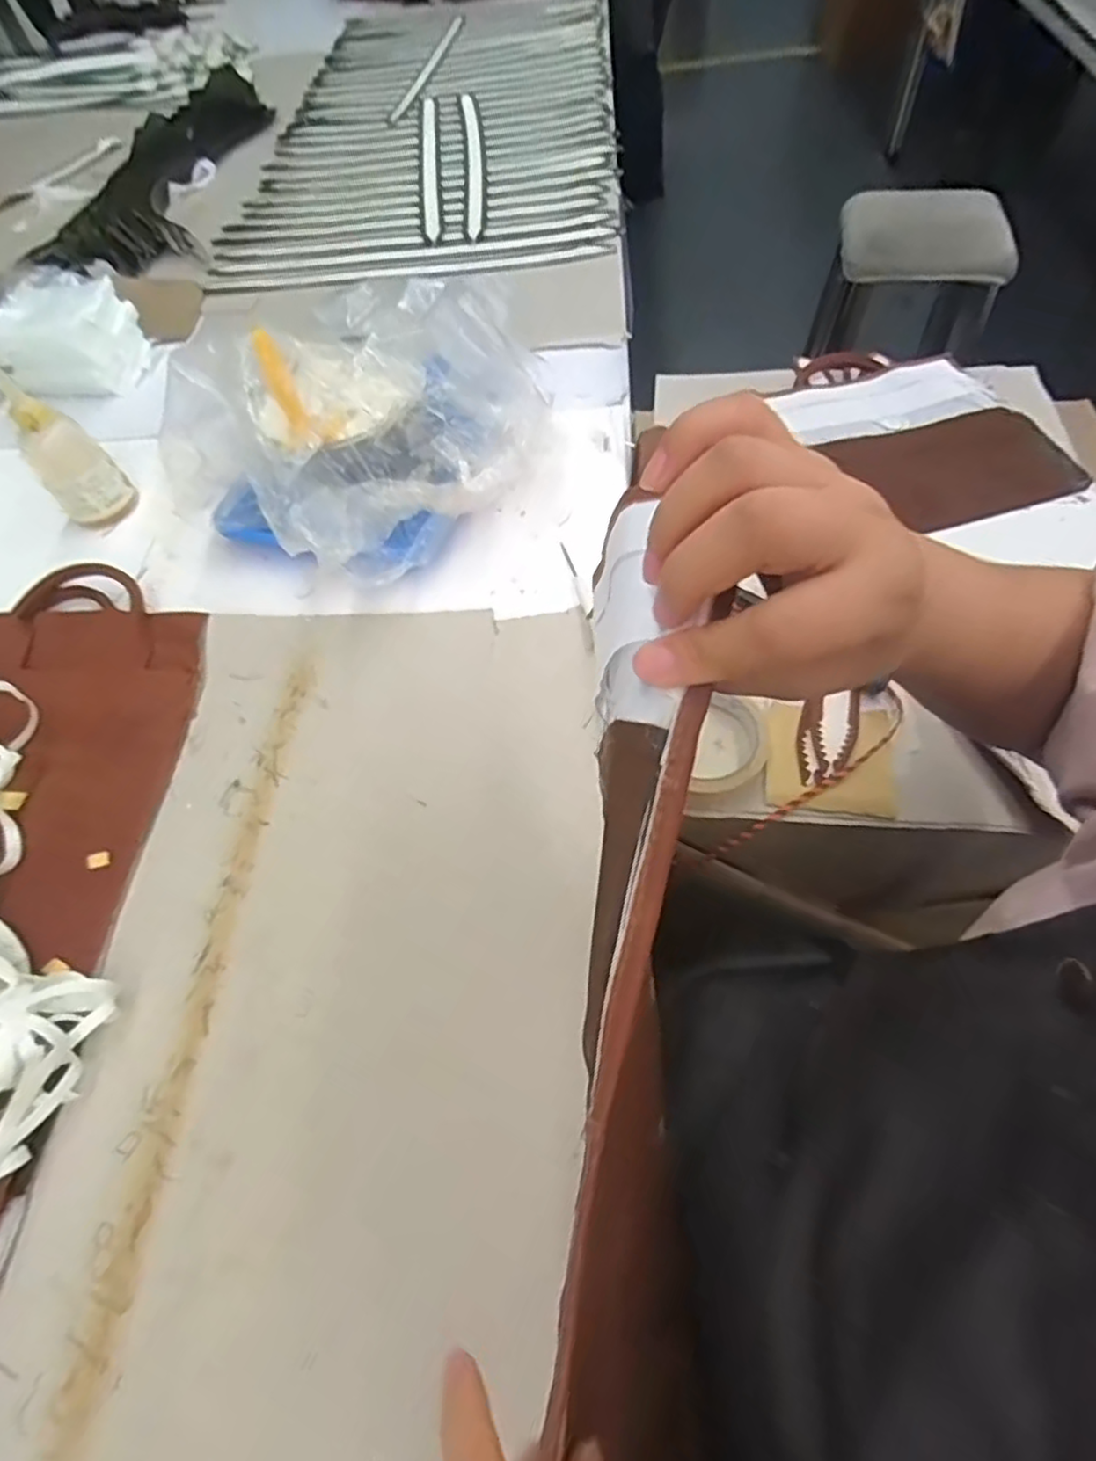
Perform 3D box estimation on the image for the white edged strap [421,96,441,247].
[{"bbox_3d":[-0.189,-0.909,1.103,0.027,0.012,0.543,-7,58,1],"label":"white edged strap"}]

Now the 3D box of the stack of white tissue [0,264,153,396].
[{"bbox_3d":[-0.551,-0.461,0.806,0.129,0.083,0.128,-2,58,4],"label":"stack of white tissue"}]

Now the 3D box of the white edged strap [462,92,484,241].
[{"bbox_3d":[-0.118,-0.911,1.095,0.027,0.014,0.559,-7,58,2],"label":"white edged strap"}]

